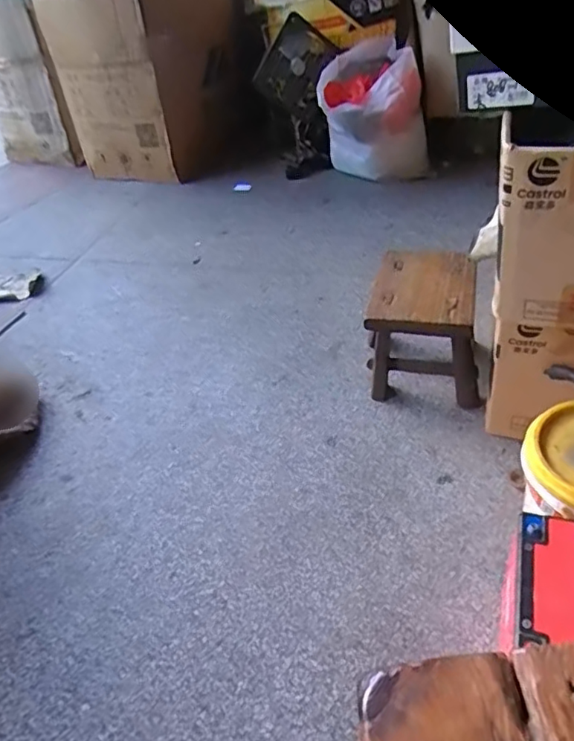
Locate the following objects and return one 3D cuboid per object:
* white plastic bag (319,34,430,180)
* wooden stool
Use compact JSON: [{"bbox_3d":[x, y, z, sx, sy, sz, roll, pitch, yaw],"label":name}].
[{"bbox_3d":[0.265,-0.795,1.775,0.312,0.347,0.261,-6,40,3],"label":"white plastic bag"},{"bbox_3d":[0.246,-0.075,1.028,0.185,0.190,0.223,1,41,11],"label":"wooden stool"}]

